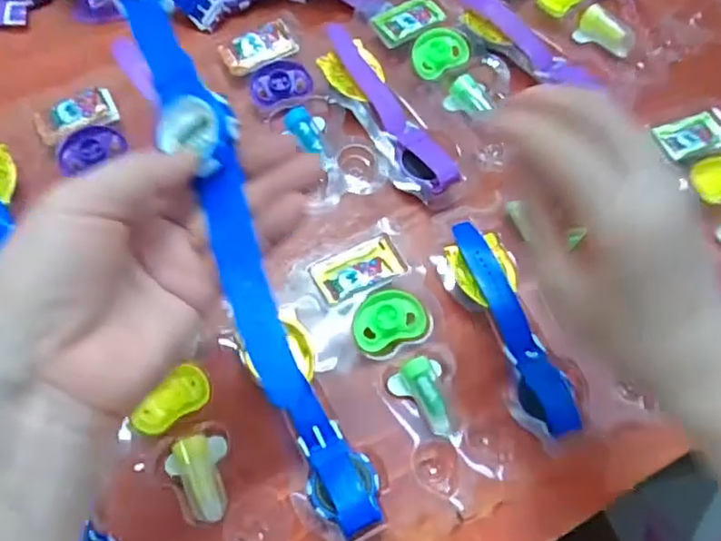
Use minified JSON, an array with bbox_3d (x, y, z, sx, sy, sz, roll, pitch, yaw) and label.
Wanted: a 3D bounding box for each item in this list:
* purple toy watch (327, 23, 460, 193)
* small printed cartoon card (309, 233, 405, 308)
[{"bbox_3d":[0.018,-0.117,0.440,0.023,0.019,0.147,-31,72,-16],"label":"purple toy watch"},{"bbox_3d":[-0.002,-0.002,0.399,0.057,0.005,0.036,-23,59,-15],"label":"small printed cartoon card"}]

